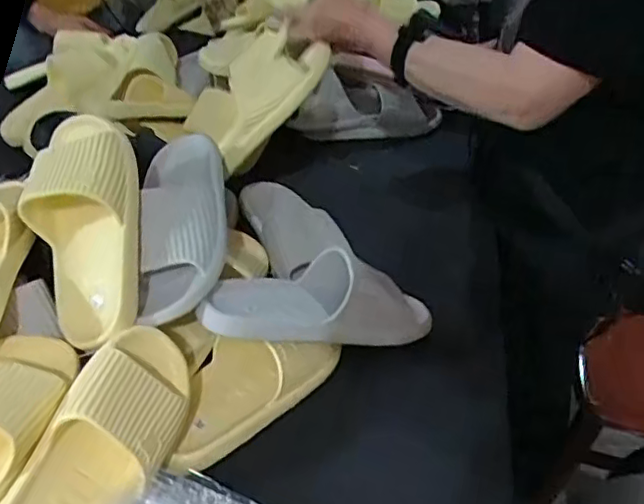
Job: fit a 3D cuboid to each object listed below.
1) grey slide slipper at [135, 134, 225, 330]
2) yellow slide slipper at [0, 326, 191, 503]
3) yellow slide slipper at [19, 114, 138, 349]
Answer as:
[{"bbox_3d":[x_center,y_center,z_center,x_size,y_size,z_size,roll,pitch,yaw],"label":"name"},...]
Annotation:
[{"bbox_3d":[-0.158,-0.040,0.699,0.095,0.092,0.272,-4,38,-8],"label":"grey slide slipper"},{"bbox_3d":[-0.186,0.178,0.522,0.116,0.078,0.247,41,55,-19],"label":"yellow slide slipper"},{"bbox_3d":[-0.237,-0.029,0.616,0.109,0.070,0.245,-8,79,-13],"label":"yellow slide slipper"}]

